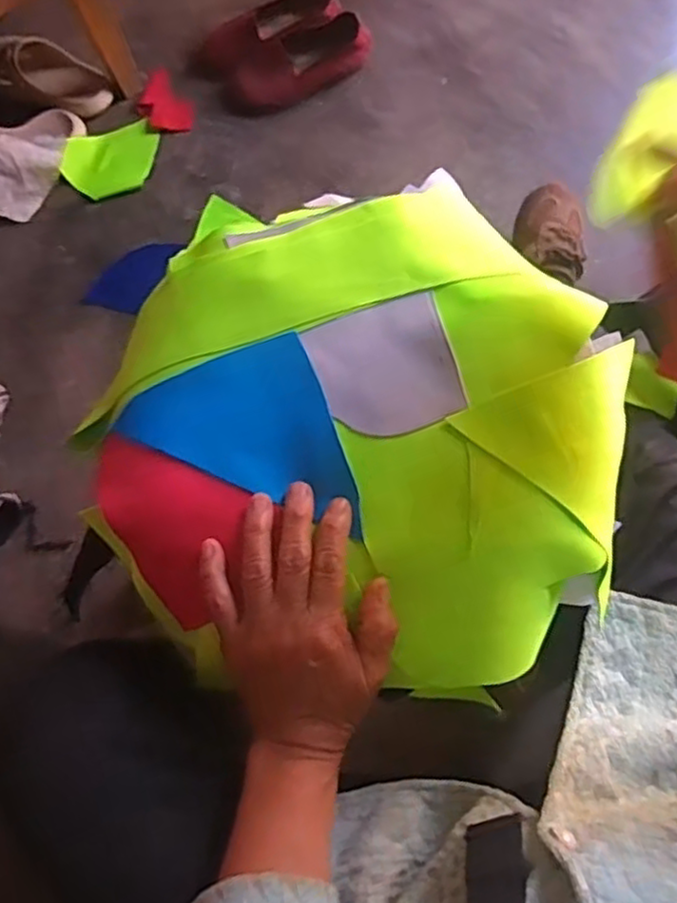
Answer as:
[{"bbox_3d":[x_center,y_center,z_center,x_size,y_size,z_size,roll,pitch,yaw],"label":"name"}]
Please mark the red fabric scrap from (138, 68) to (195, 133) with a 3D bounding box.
[{"bbox_3d":[-0.272,-0.547,1.103,0.074,0.018,0.101,-42,76,-8],"label":"red fabric scrap"}]

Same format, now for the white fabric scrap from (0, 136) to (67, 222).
[{"bbox_3d":[-0.473,-0.428,1.054,0.087,0.069,0.140,7,75,5],"label":"white fabric scrap"}]

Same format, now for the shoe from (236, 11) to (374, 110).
[{"bbox_3d":[-0.058,-0.614,1.098,0.223,0.066,0.085,-28,75,-5],"label":"shoe"}]

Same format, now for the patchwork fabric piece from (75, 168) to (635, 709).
[{"bbox_3d":[0.017,-0.021,0.463,0.351,0.051,0.326,0,76,1],"label":"patchwork fabric piece"}]

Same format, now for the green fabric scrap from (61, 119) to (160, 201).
[{"bbox_3d":[-0.350,-0.454,1.087,0.149,0.028,0.109,-25,75,-4],"label":"green fabric scrap"}]

